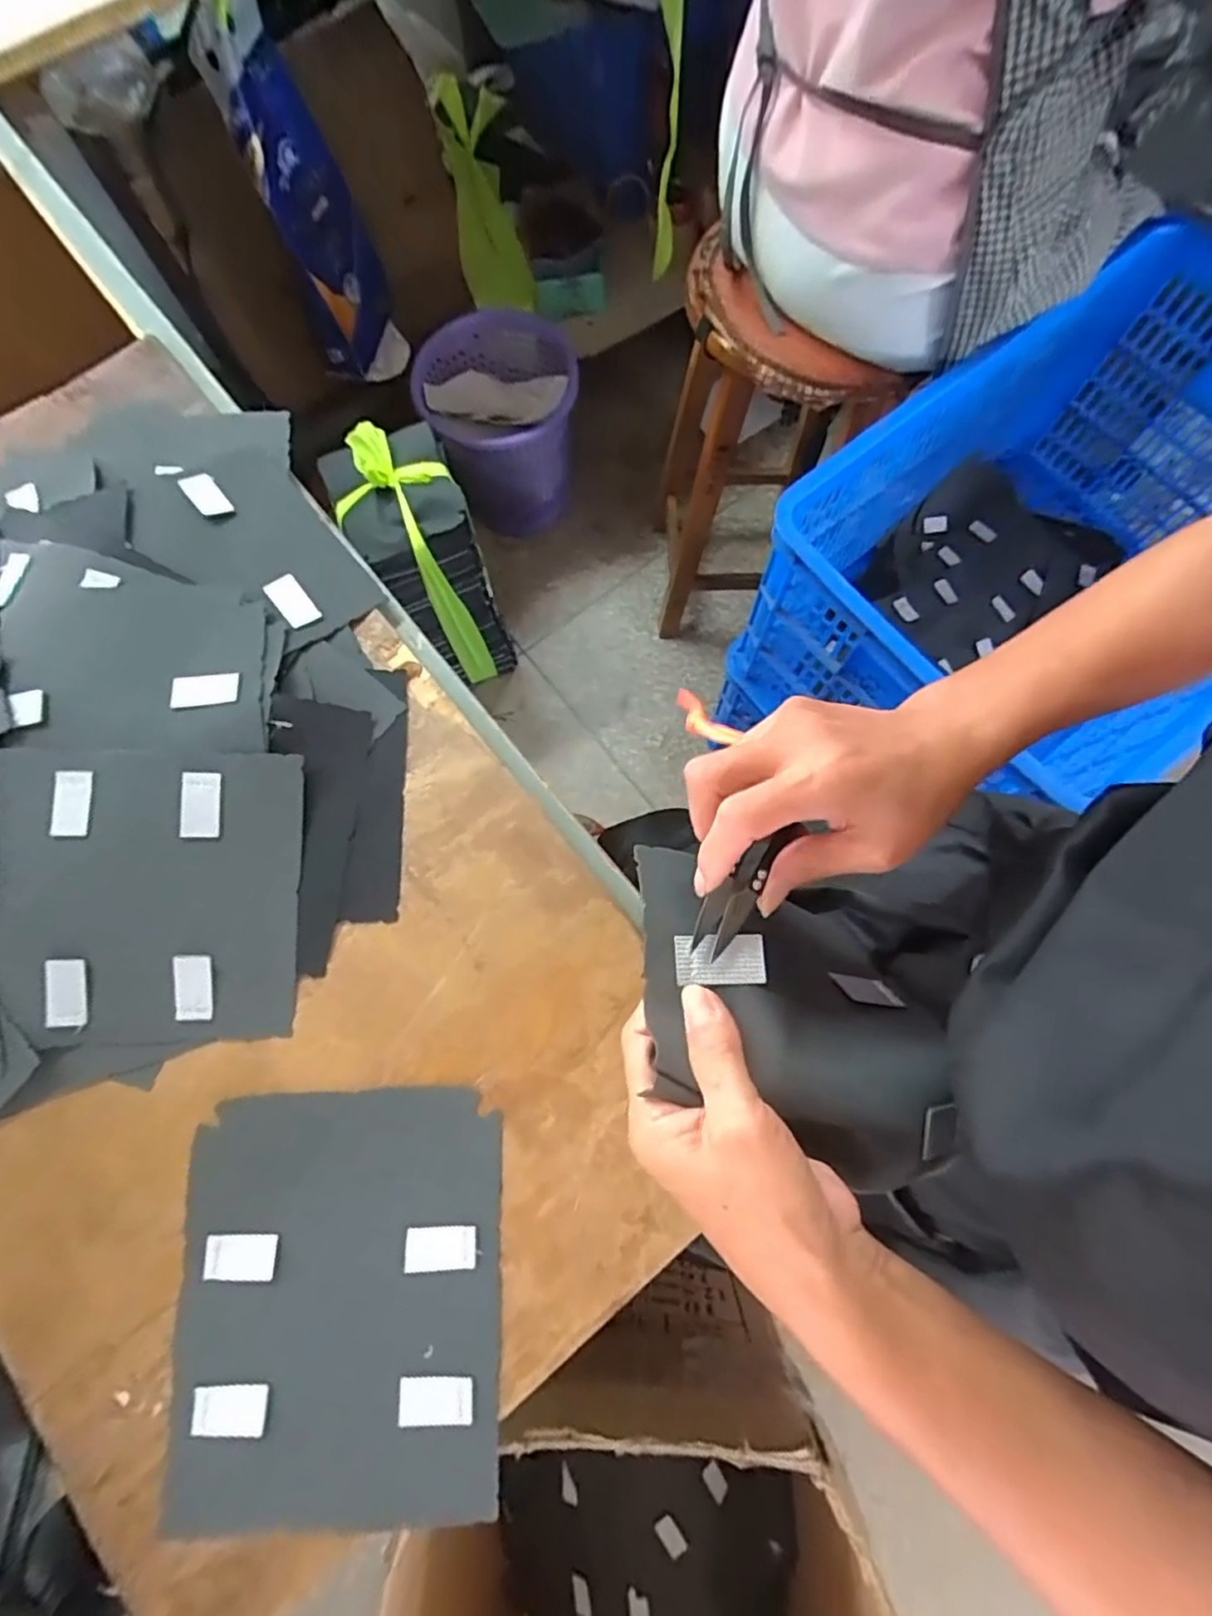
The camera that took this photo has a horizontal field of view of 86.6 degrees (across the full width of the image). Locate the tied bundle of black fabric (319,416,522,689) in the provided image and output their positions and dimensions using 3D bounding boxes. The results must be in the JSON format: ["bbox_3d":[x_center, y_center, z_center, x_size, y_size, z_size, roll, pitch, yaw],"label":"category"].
[{"bbox_3d":[-0.291,-0.391,1.075,0.165,0.428,0.212,-21,77,-4],"label":"tied bundle of black fabric"}]

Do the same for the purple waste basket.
[{"bbox_3d":[-0.194,-0.716,1.228,0.283,0.251,0.264,-9,76,-1],"label":"purple waste basket"}]

